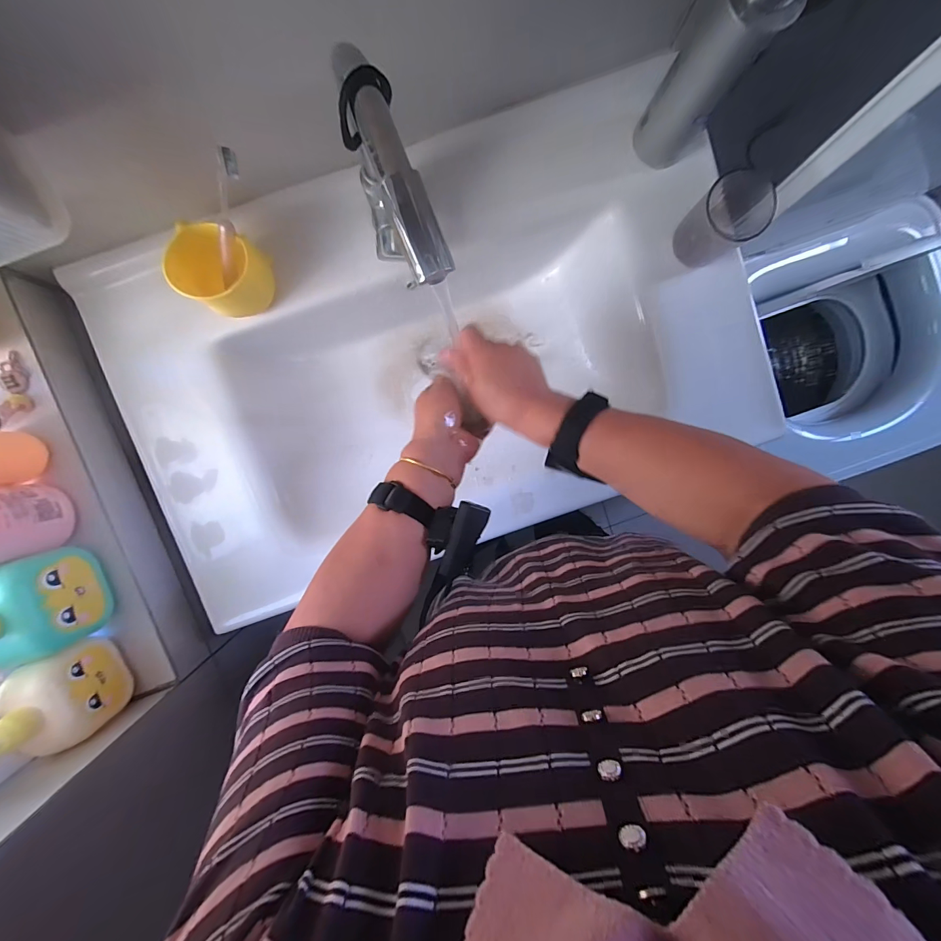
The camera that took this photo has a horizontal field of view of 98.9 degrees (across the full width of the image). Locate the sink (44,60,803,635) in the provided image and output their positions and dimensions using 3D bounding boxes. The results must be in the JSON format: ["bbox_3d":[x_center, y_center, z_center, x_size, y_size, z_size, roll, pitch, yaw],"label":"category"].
[{"bbox_3d":[-0.046,-0.145,0.568,0.788,0.142,0.460,-19,97,1],"label":"sink"}]

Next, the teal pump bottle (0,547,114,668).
[{"bbox_3d":[-0.456,0.145,0.401,0.074,0.180,0.101,-19,97,1],"label":"teal pump bottle"}]

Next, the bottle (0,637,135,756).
[{"bbox_3d":[-0.432,0.241,0.402,0.060,0.149,0.090,-15,97,1],"label":"bottle"}]

